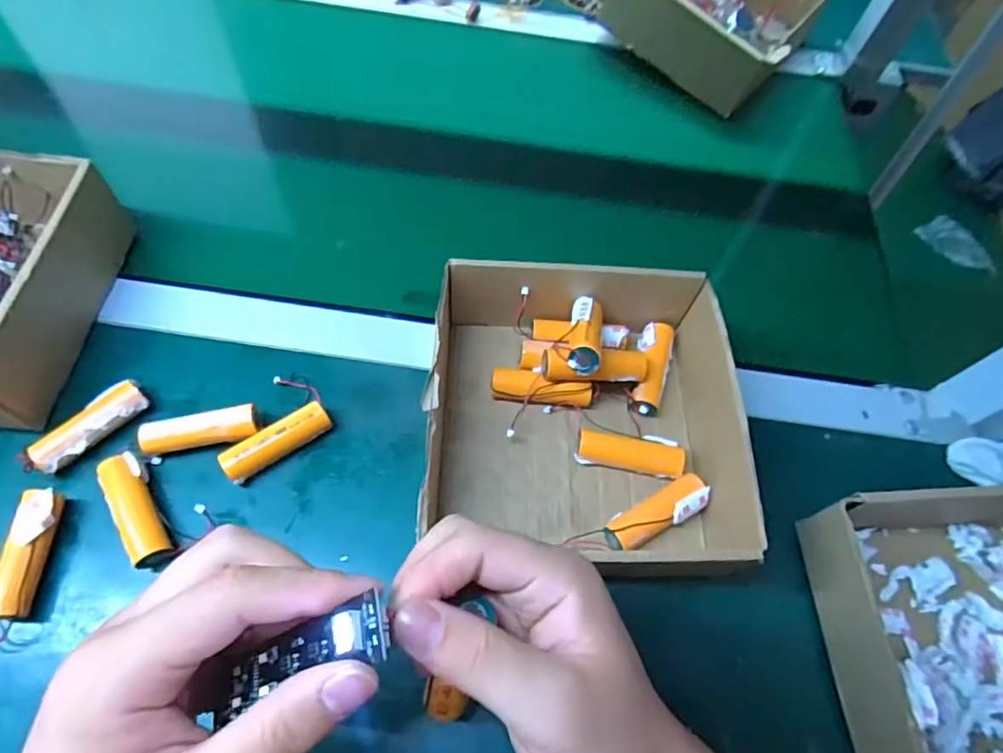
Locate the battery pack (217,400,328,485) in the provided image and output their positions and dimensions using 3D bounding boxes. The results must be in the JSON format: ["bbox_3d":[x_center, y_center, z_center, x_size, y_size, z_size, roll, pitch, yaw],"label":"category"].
[{"bbox_3d":[-0.147,0.044,0.375,0.070,0.024,0.021,-29,68,-18],"label":"battery pack"}]

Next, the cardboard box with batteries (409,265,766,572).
[{"bbox_3d":[0.049,0.020,0.382,0.197,0.070,0.210,4,62,-3],"label":"cardboard box with batteries"}]

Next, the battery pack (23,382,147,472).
[{"bbox_3d":[-0.266,0.034,0.370,0.020,0.022,0.070,38,65,15],"label":"battery pack"}]

